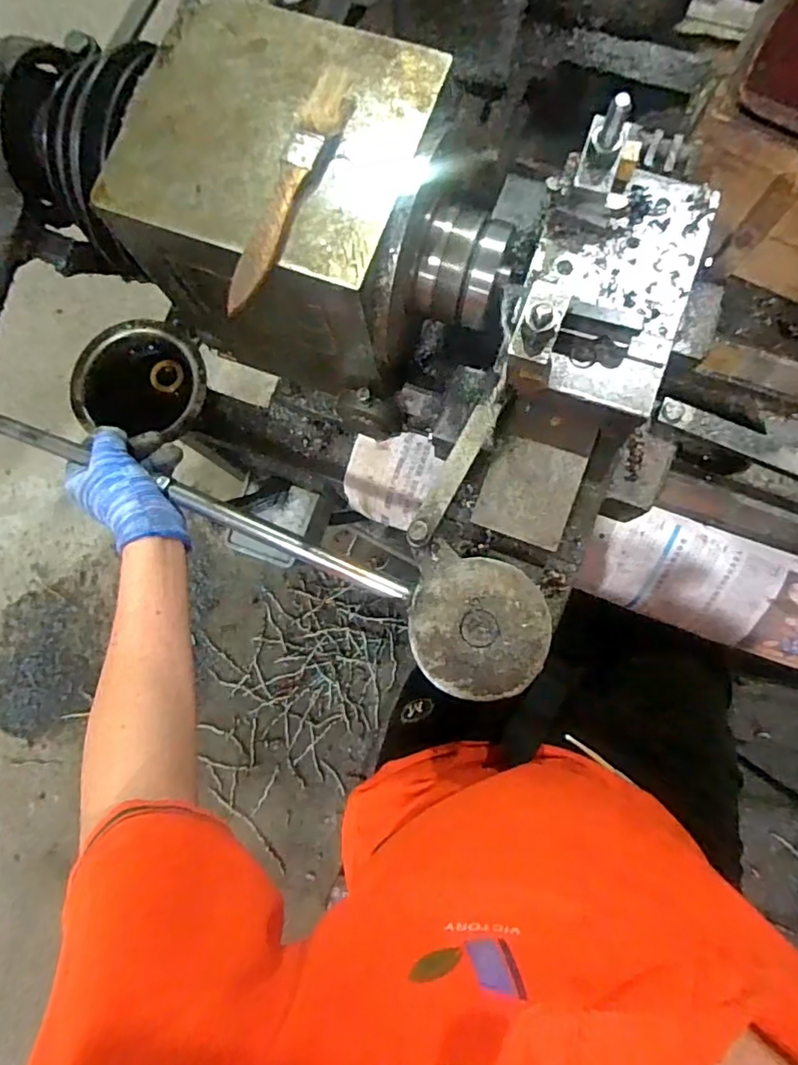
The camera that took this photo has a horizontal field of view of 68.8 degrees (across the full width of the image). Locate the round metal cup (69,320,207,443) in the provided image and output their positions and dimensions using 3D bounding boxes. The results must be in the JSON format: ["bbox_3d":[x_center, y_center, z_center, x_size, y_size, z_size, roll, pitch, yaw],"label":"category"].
[{"bbox_3d":[-0.260,-0.154,0.612,0.134,0.068,0.123,-1,82,4],"label":"round metal cup"}]

